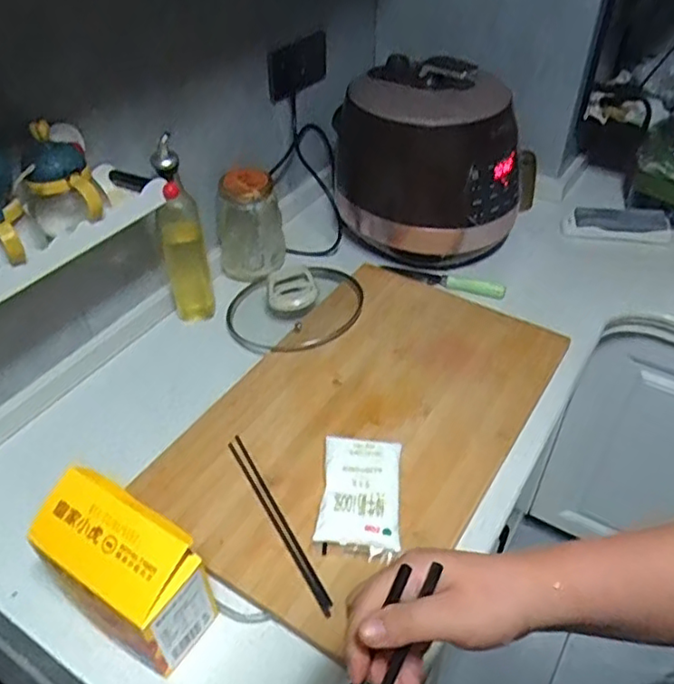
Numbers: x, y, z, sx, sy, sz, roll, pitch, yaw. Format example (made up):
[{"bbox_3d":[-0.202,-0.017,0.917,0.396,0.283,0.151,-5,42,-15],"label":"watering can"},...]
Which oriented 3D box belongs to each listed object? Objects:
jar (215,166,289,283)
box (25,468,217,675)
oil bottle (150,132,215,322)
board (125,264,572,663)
[{"bbox_3d":[-0.138,-0.187,1.002,0.090,0.156,0.083,13,44,15],"label":"jar"},{"bbox_3d":[-0.200,0.215,0.593,0.158,0.143,0.085,22,47,23],"label":"box"},{"bbox_3d":[-0.217,-0.138,0.887,0.065,0.272,0.057,-29,49,-27],"label":"oil bottle"},{"bbox_3d":[0.048,0.087,0.811,0.339,0.027,0.549,24,48,25],"label":"board"}]

